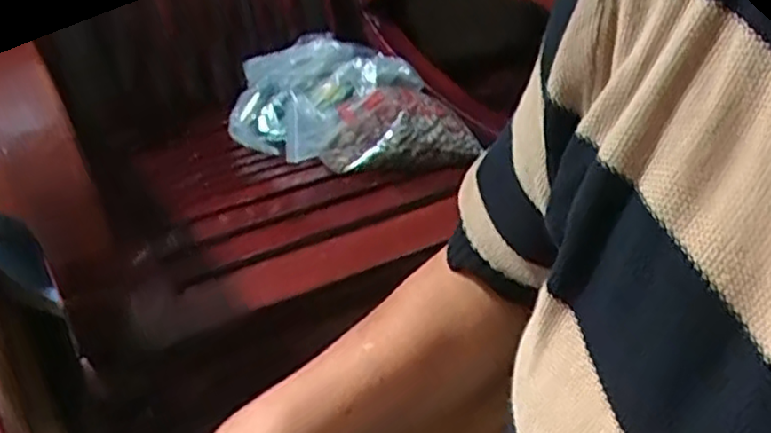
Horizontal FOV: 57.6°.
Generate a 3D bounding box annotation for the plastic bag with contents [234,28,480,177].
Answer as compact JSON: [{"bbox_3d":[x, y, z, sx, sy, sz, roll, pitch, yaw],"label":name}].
[{"bbox_3d":[-0.061,-0.138,0.916,0.265,0.112,0.275,-7,38,-13],"label":"plastic bag with contents"}]

